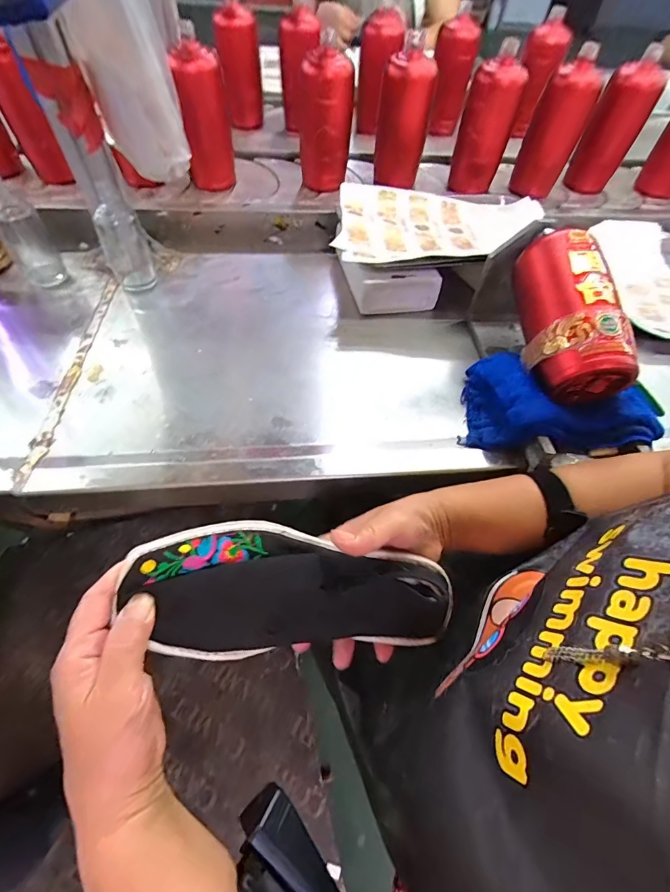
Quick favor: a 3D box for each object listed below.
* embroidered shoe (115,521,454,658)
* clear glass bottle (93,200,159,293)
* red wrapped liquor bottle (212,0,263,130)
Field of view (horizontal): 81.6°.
[{"bbox_3d":[-0.027,0.101,0.278,0.222,0.054,0.082,8,55,-10],"label":"embroidered shoe"},{"bbox_3d":[-0.283,-0.269,0.527,0.058,0.091,0.048,-25,60,-18],"label":"clear glass bottle"},{"bbox_3d":[-0.195,-0.775,0.805,0.078,0.179,0.068,-7,57,-7],"label":"red wrapped liquor bottle"}]

